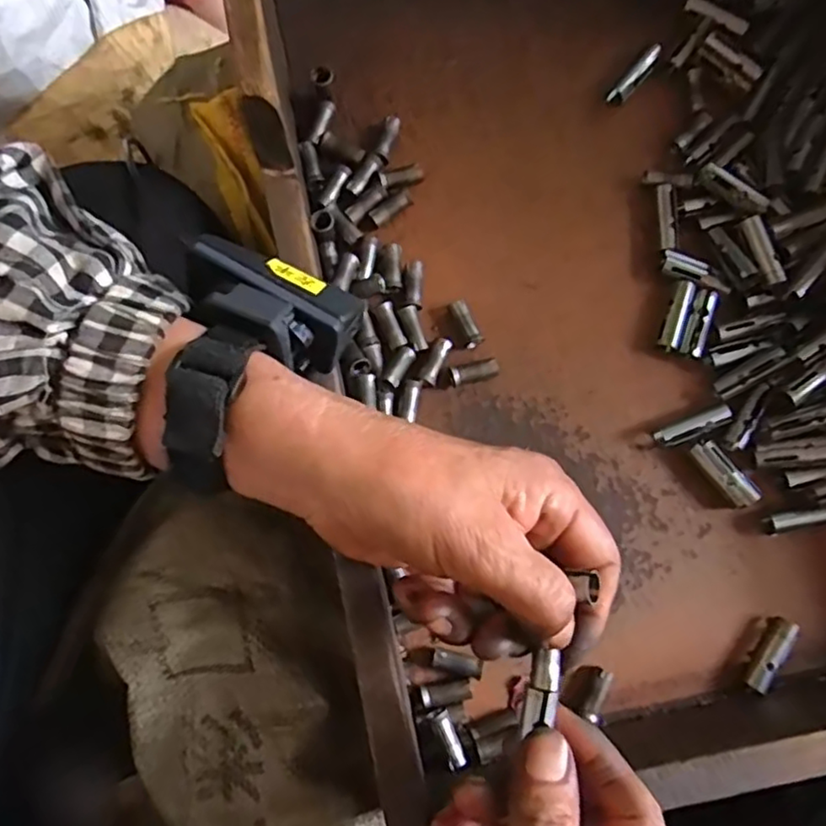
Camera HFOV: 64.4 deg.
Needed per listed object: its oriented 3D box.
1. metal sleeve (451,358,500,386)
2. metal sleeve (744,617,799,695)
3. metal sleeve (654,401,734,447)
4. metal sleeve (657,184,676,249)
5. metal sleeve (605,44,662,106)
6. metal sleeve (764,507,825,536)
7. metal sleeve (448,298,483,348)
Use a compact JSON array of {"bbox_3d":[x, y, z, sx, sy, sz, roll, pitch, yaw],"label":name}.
[{"bbox_3d":[0.032,-0.021,0.340,0.025,0.008,0.010,-15,77,-3],"label":"metal sleeve"},{"bbox_3d":[0.172,0.116,0.316,0.010,0.013,0.036,31,79,7],"label":"metal sleeve"},{"bbox_3d":[0.142,0.006,0.331,0.038,0.010,0.012,-22,78,-4],"label":"metal sleeve"},{"bbox_3d":[0.134,-0.104,0.348,0.008,0.004,0.037,0,77,1],"label":"metal sleeve"},{"bbox_3d":[0.125,-0.189,0.365,0.010,0.011,0.040,44,102,9],"label":"metal sleeve"},{"bbox_3d":[0.194,0.052,0.324,0.038,0.007,0.009,-12,77,-2],"label":"metal sleeve"},{"bbox_3d":[0.027,-0.046,0.340,0.010,0.008,0.026,-27,95,-5],"label":"metal sleeve"}]

